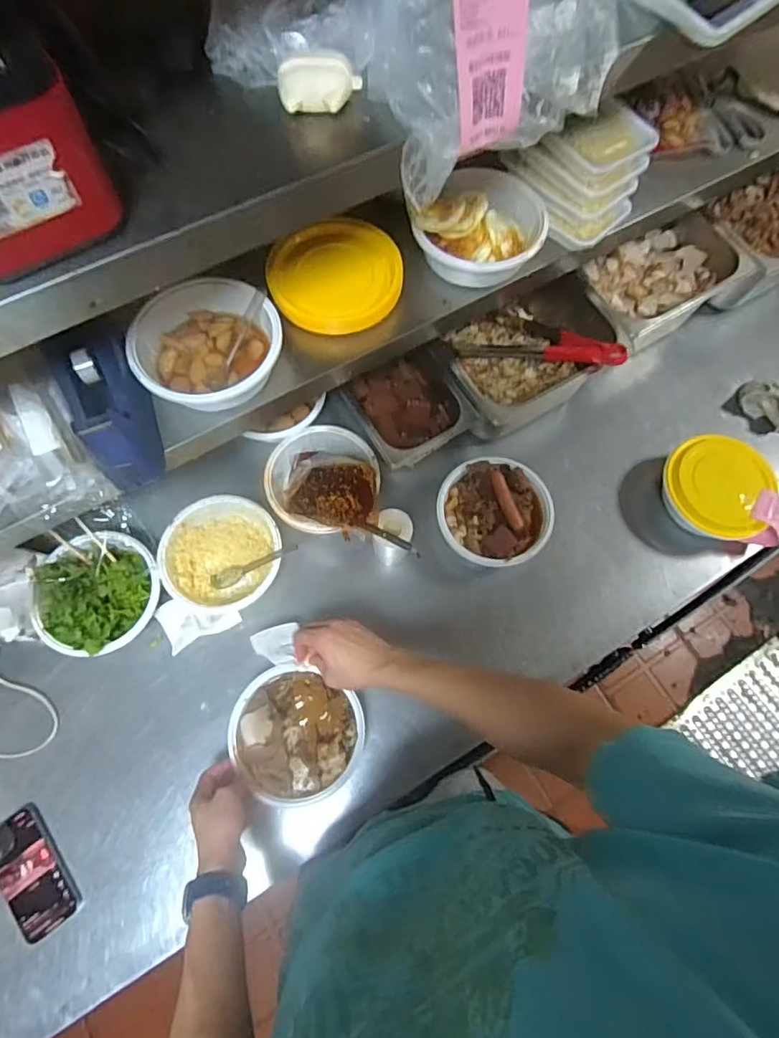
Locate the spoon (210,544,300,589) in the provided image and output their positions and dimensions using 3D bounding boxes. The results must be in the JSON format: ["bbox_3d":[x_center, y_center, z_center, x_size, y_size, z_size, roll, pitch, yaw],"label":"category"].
[{"bbox_3d":[-0.198,0.067,0.792,0.146,0.018,0.031,-23,71,13],"label":"spoon"}]

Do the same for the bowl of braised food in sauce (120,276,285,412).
[{"bbox_3d":[-0.219,-0.207,0.635,0.155,0.060,0.161,0,70,0],"label":"bowl of braised food in sauce"}]

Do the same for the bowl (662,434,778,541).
[{"bbox_3d":[0.504,-0.047,0.839,0.157,0.074,0.146,0,70,0],"label":"bowl"}]

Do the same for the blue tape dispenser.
[{"bbox_3d":[-0.298,-0.119,0.585,0.076,0.096,0.146,-27,72,-9],"label":"blue tape dispenser"}]

